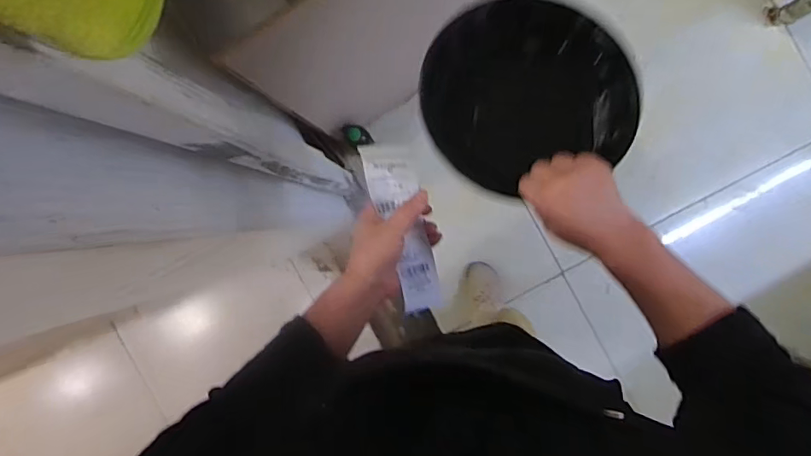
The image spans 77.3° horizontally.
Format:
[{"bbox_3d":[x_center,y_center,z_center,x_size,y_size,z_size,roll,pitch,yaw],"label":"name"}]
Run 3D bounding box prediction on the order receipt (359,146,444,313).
[{"bbox_3d":[-0.001,-0.003,0.541,0.053,0.045,0.183,-14,90,5],"label":"order receipt"}]

